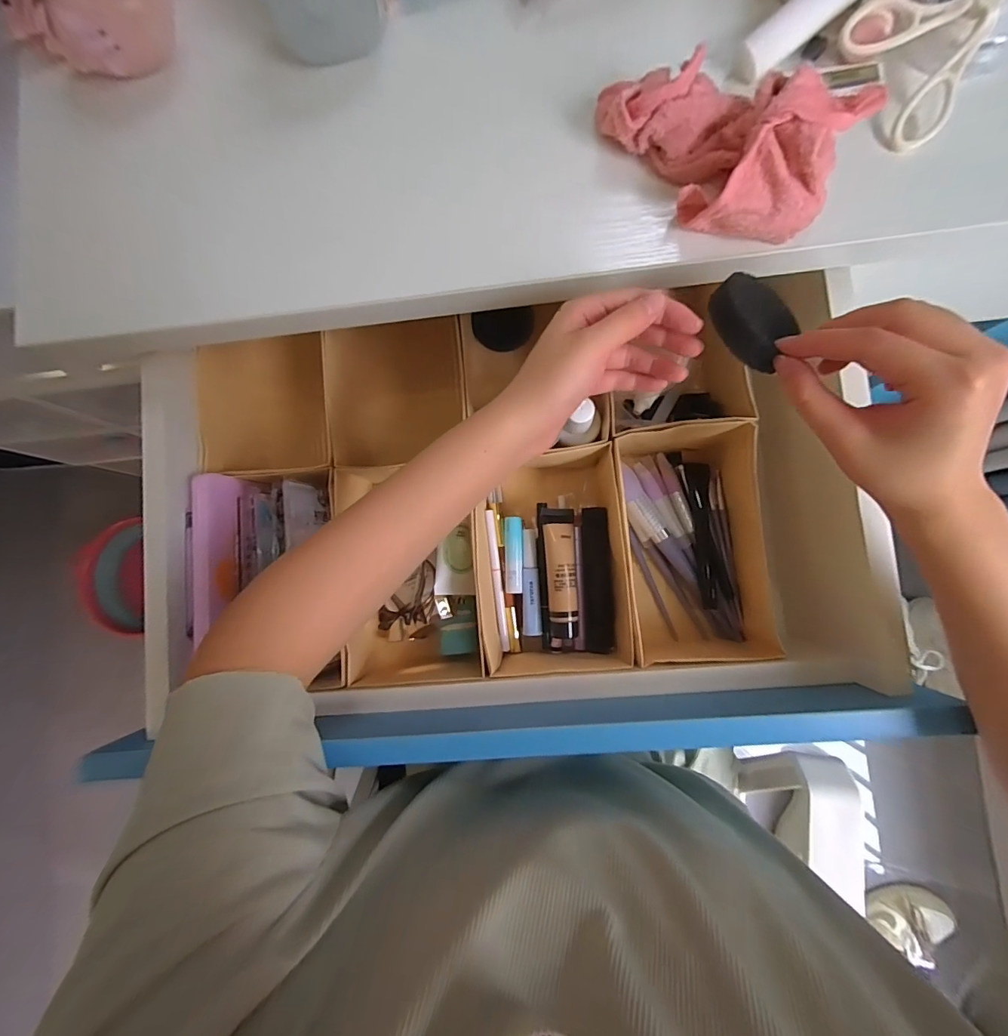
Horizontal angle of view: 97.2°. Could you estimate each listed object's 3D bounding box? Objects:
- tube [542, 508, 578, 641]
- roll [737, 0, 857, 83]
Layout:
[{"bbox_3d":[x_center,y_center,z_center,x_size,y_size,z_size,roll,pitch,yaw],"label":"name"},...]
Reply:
[{"bbox_3d":[0.050,0.047,0.389,0.028,0.020,0.112,-2,85,5],"label":"tube"},{"bbox_3d":[0.185,-0.302,0.262,0.091,0.017,0.021,-33,83,16],"label":"roll"}]

